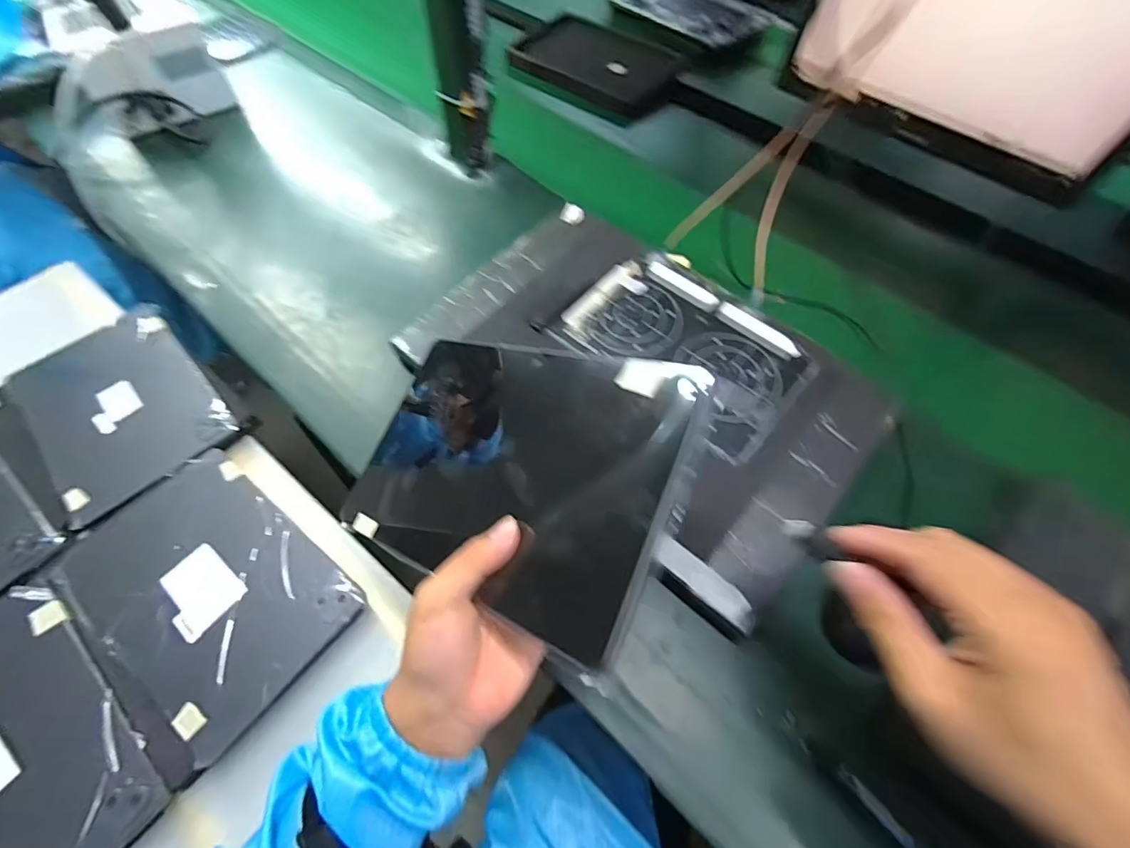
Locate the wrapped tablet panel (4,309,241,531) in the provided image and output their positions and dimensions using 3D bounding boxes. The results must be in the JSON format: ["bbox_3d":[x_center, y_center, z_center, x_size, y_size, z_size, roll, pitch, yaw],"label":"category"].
[{"bbox_3d":[-0.516,-0.023,0.572,0.173,0.022,0.254,-39,68,-21],"label":"wrapped tablet panel"}]

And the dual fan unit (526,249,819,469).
[{"bbox_3d":[0.114,-0.082,0.460,0.217,0.015,0.158,39,66,19],"label":"dual fan unit"}]

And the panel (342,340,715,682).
[{"bbox_3d":[-0.043,0.024,0.327,0.247,0.008,0.165,14,74,38],"label":"panel"}]

